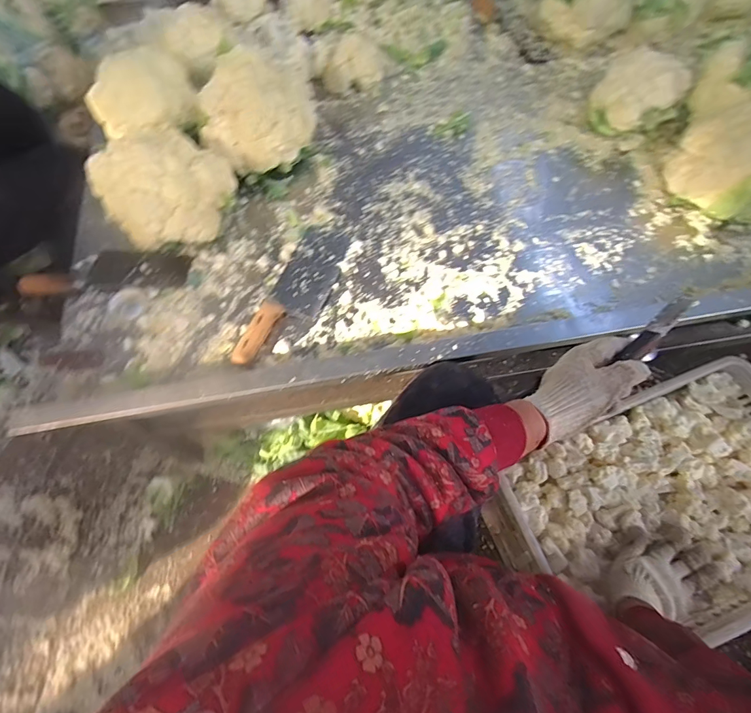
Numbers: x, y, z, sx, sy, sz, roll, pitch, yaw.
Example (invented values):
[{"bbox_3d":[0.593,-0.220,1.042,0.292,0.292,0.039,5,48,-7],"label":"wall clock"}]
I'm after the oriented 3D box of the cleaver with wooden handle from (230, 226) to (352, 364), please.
[{"bbox_3d":[-0.126,-0.108,0.668,0.091,0.037,0.296,21,69,9],"label":"cleaver with wooden handle"}]

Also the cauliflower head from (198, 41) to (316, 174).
[{"bbox_3d":[-0.212,-0.434,0.744,0.203,0.151,0.161,-11,67,-2],"label":"cauliflower head"}]

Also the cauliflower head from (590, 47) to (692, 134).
[{"bbox_3d":[0.480,-0.482,0.735,0.130,0.102,0.111,0,67,3],"label":"cauliflower head"}]

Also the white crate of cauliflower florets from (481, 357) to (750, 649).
[{"bbox_3d":[0.502,0.264,0.729,0.533,0.158,0.355,-20,69,-8],"label":"white crate of cauliflower florets"}]

